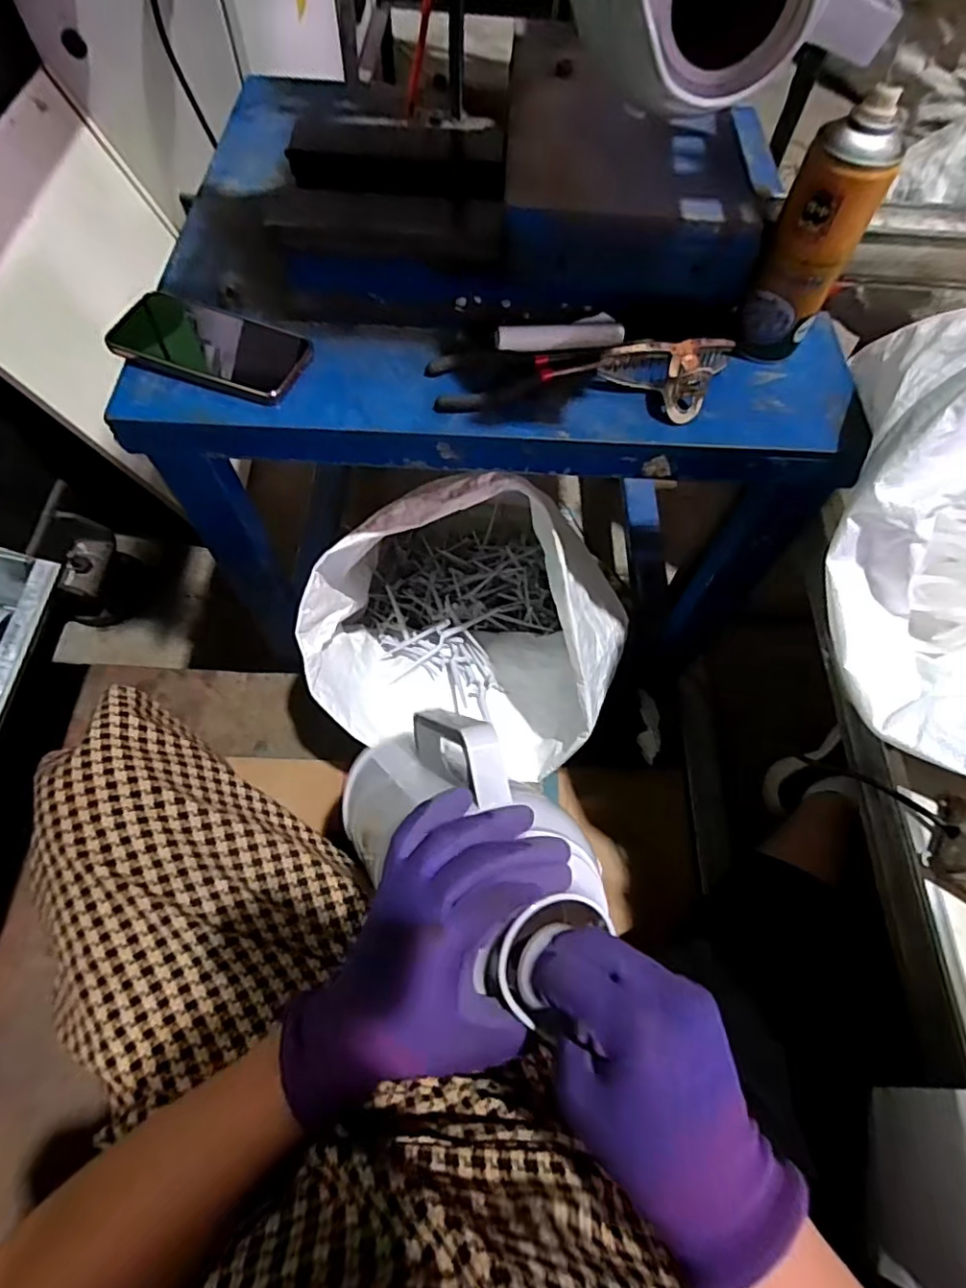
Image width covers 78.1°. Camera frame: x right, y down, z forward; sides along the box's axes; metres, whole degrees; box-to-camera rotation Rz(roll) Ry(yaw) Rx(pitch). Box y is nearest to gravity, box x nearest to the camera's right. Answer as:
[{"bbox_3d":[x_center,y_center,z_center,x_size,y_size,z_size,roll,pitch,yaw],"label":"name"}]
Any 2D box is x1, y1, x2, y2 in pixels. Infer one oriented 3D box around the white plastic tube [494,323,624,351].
[{"bbox_3d":[0.069,-0.274,0.529,0.114,0.013,0.019,-6,65,-5],"label":"white plastic tube"}]

